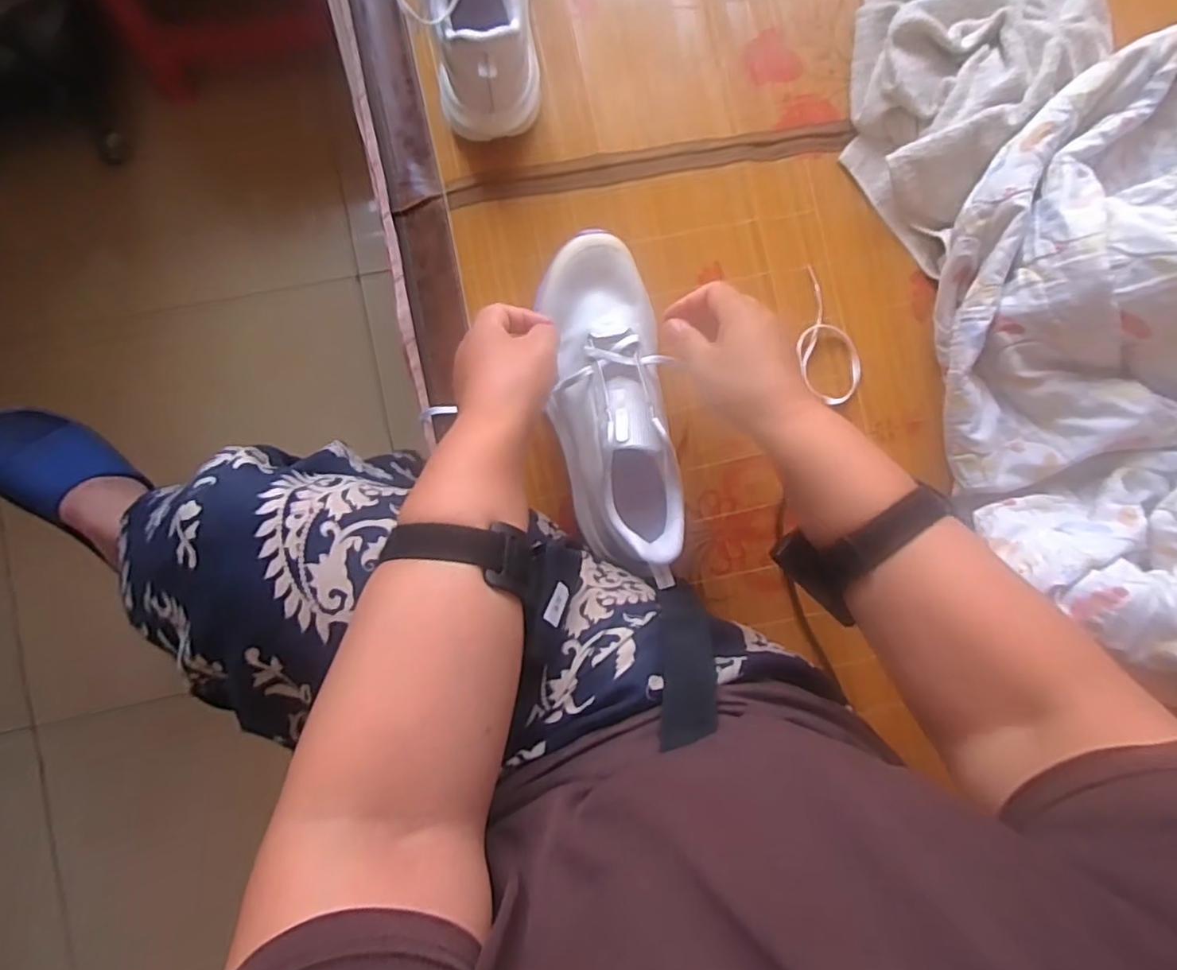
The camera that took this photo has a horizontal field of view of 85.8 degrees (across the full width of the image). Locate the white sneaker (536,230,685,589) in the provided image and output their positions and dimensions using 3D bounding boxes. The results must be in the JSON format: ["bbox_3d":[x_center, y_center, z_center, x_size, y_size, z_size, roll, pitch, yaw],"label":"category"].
[{"bbox_3d":[0.018,-0.060,0.503,0.086,0.080,0.263,-9,82,-4],"label":"white sneaker"}]

